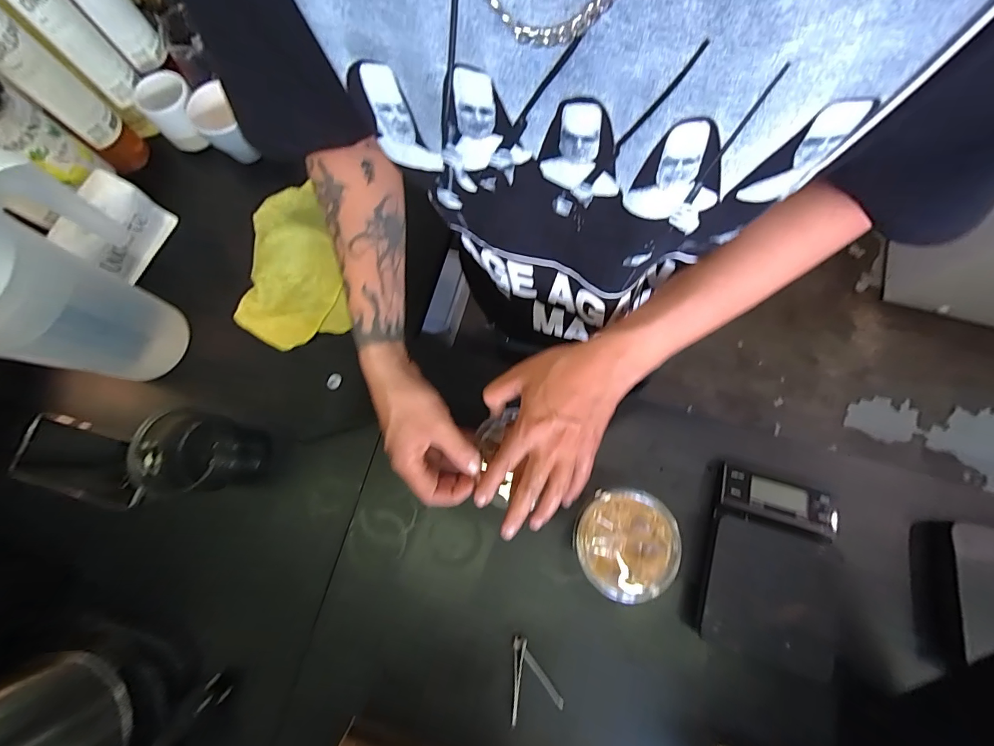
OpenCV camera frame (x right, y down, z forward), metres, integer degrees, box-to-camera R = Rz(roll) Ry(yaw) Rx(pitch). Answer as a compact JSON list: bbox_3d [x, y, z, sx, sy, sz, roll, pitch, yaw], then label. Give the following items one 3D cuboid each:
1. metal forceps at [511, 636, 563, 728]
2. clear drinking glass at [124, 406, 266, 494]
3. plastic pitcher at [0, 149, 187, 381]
[{"bbox_3d":[0.042,0.321,0.442,0.052,0.022,0.075,2,76,2],"label":"metal forceps"},{"bbox_3d":[-0.321,0.088,0.455,0.102,0.108,0.086,5,76,3],"label":"clear drinking glass"},{"bbox_3d":[-0.417,-0.081,0.417,0.095,0.244,0.159,30,79,8],"label":"plastic pitcher"}]

